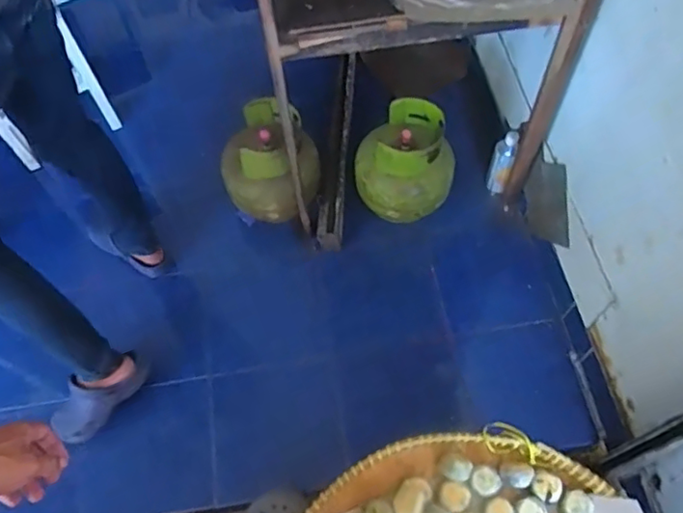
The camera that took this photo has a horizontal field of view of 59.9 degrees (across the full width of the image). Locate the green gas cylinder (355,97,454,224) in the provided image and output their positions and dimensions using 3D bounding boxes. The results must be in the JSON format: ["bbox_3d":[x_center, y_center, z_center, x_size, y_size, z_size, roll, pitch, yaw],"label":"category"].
[{"bbox_3d":[0.157,-0.220,1.491,0.235,0.250,0.228,-16,61,-5],"label":"green gas cylinder"}]

